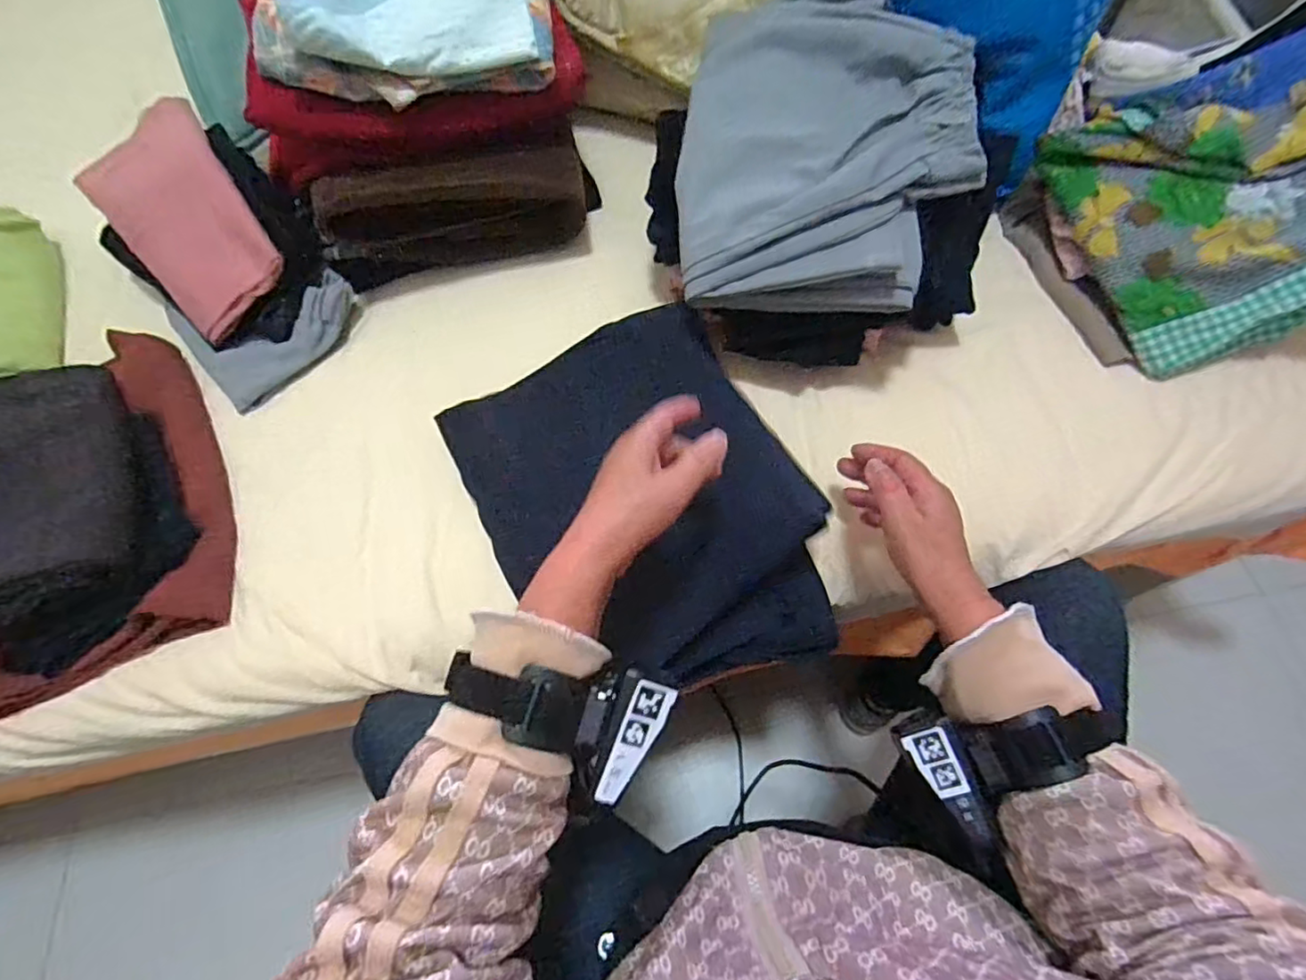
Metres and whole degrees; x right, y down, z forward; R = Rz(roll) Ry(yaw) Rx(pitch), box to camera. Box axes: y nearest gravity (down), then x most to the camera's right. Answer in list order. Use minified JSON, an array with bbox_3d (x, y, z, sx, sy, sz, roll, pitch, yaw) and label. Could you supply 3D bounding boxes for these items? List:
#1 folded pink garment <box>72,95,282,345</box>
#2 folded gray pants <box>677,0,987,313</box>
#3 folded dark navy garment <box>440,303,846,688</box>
[{"bbox_3d":[-0.432,-0.255,0.557,0.115,0.038,0.217,-41,84,7],"label":"folded pink garment"},{"bbox_3d":[0.133,-0.281,0.482,0.211,0.086,0.274,5,65,5],"label":"folded gray pants"},{"bbox_3d":[-0.008,0.015,0.494,0.232,0.078,0.306,-27,66,-10],"label":"folded dark navy garment"}]

